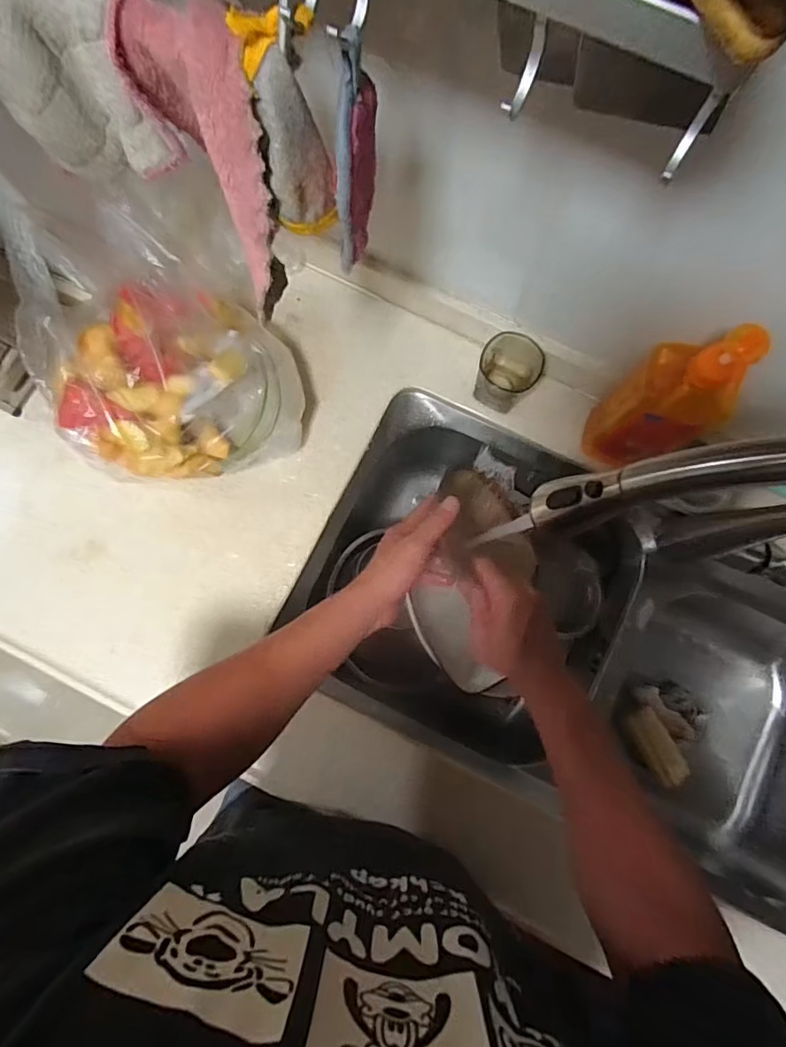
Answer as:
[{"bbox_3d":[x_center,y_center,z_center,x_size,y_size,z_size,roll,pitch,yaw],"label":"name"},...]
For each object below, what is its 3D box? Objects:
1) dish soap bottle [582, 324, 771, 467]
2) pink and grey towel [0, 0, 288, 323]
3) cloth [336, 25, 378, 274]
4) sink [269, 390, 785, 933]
[{"bbox_3d":[0.272,-0.114,0.531,0.062,0.253,0.096,-42,83,-7],"label":"dish soap bottle"},{"bbox_3d":[-0.176,-0.269,0.330,0.263,0.147,0.065,38,82,6],"label":"pink and grey towel"},{"bbox_3d":[-0.023,-0.222,0.321,0.013,0.132,0.077,10,80,2],"label":"cloth"},{"bbox_3d":[0.260,0.163,0.700,0.761,0.279,0.399,26,81,4],"label":"sink"}]

